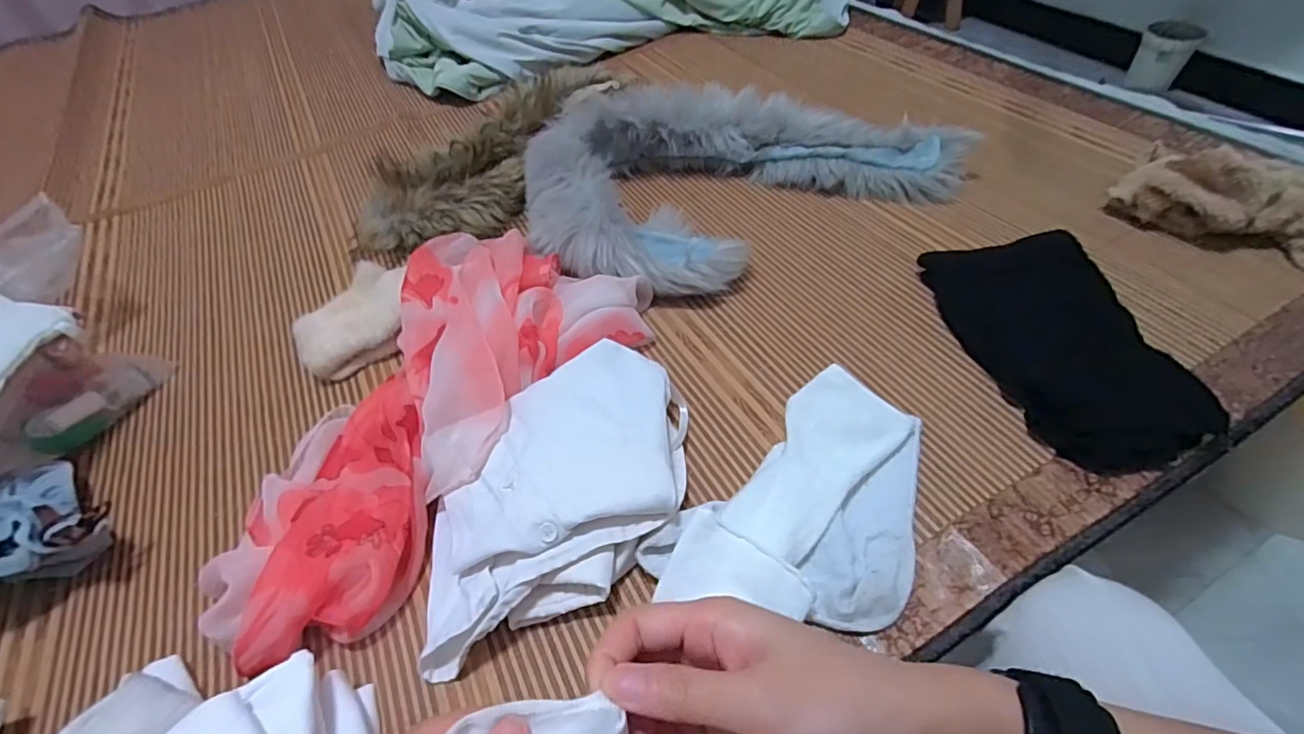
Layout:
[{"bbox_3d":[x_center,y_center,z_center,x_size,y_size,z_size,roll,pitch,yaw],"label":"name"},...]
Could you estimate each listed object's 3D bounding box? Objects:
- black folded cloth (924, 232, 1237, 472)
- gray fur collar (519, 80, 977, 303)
[{"bbox_3d":[0.321,-0.024,0.448,0.128,0.026,0.221,-6,50,1],"label":"black folded cloth"},{"bbox_3d":[0.082,-0.219,0.606,0.435,0.072,0.280,-26,52,-15],"label":"gray fur collar"}]

